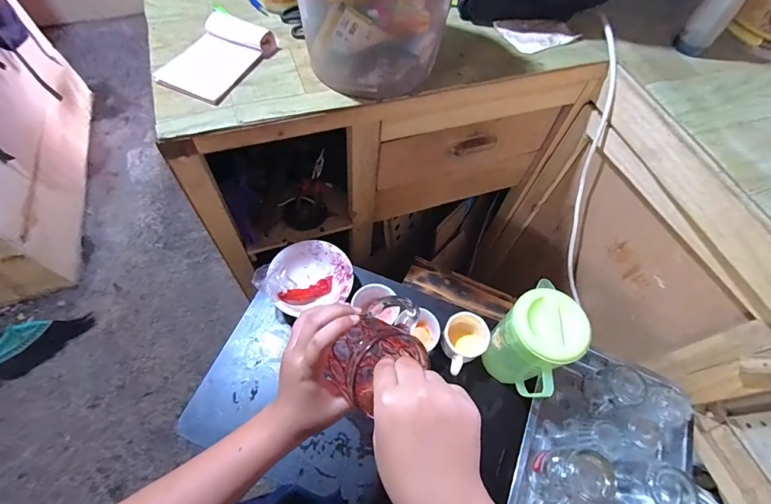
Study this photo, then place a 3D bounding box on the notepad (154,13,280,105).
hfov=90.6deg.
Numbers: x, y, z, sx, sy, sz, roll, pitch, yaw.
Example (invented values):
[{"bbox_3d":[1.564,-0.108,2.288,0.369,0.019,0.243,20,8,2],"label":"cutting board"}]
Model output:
[{"bbox_3d":[-0.268,-0.313,0.614,0.113,0.033,0.171,24,62,10],"label":"notepad"}]

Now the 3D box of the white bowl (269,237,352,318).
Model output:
[{"bbox_3d":[-0.142,0.047,0.740,0.140,0.064,0.137,1,61,-3],"label":"white bowl"}]

